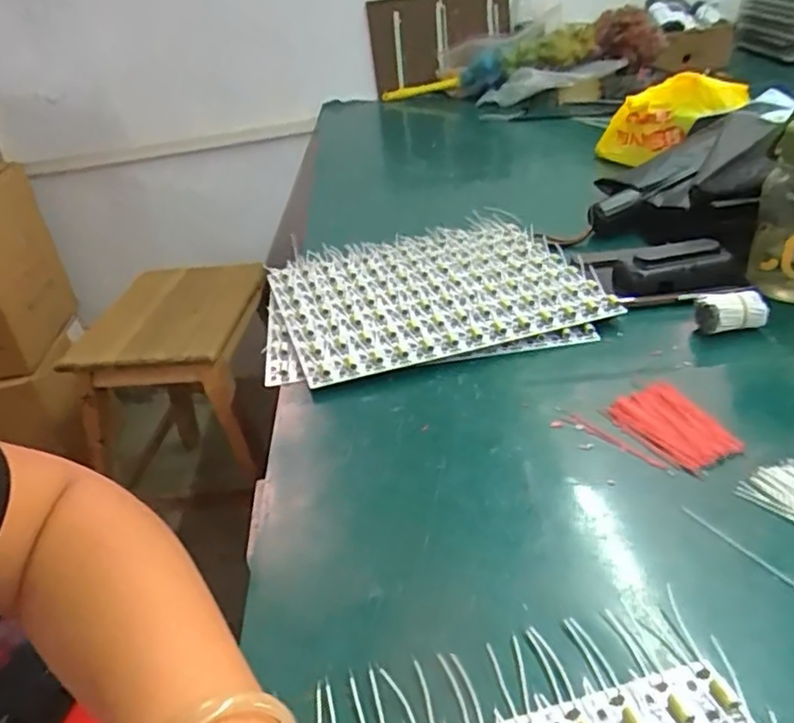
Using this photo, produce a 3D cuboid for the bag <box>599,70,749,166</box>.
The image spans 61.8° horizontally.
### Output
[{"bbox_3d":[0.352,-0.325,0.893,0.047,0.089,0.212,-38,13,-37],"label":"bag"}]

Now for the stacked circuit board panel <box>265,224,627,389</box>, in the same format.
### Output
[{"bbox_3d":[0.025,-0.070,0.666,0.311,0.019,0.263,-11,34,-3],"label":"stacked circuit board panel"}]

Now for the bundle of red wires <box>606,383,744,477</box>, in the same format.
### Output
[{"bbox_3d":[0.192,0.044,0.465,0.052,0.011,0.083,-22,36,-20],"label":"bundle of red wires"}]

